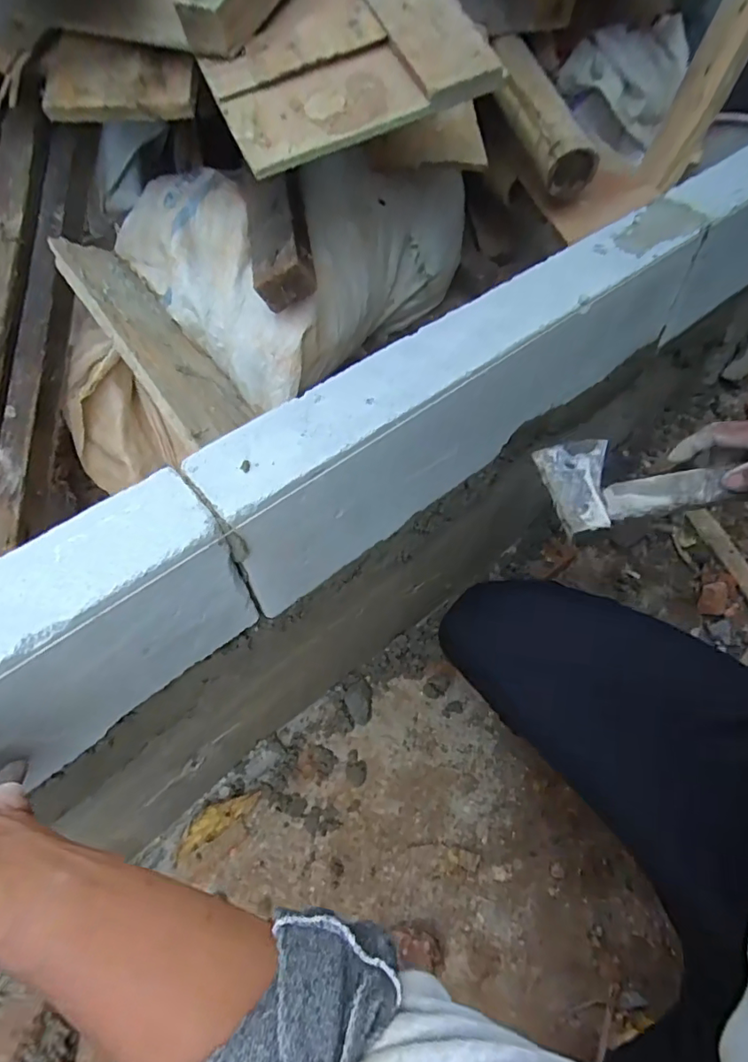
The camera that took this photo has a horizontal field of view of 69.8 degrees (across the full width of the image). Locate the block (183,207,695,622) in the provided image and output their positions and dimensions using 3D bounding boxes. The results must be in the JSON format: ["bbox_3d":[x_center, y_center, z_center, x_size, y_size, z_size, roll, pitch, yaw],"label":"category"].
[{"bbox_3d":[0.112,-0.151,0.541,0.617,0.143,0.082,-35,60,-19],"label":"block"}]

